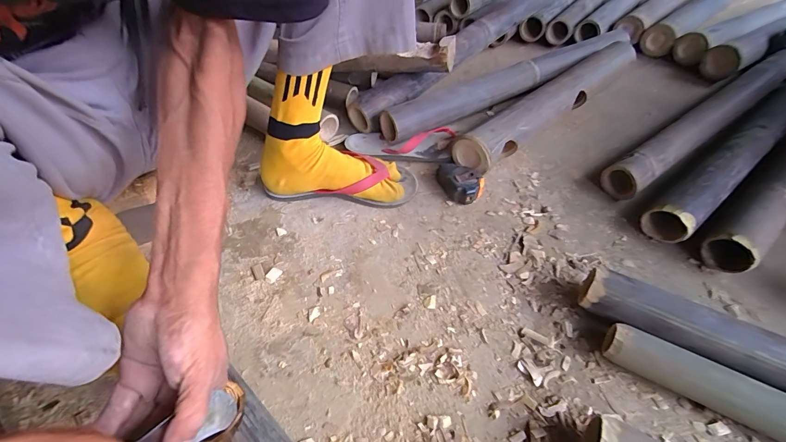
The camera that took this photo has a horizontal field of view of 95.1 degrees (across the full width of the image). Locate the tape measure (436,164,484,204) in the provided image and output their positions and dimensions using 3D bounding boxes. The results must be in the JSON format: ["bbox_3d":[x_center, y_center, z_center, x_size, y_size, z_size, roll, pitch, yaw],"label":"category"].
[{"bbox_3d":[0.108,-0.062,0.571,0.054,0.035,0.072,-15,50,-12],"label":"tape measure"}]

